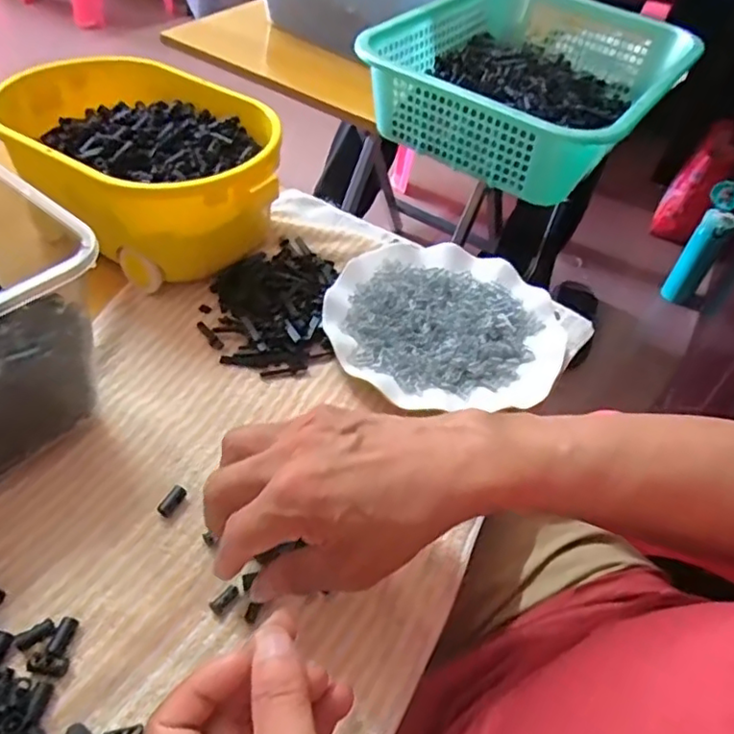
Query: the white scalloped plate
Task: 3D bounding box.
[{"bbox_3d":[0.062,-0.038,0.489,0.182,0.014,0.168,-3,48,-10],"label":"white scalloped plate"}]

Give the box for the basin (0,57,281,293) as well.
[{"bbox_3d":[-0.185,-0.164,0.516,0.231,0.095,0.182,6,47,-2],"label":"basin"}]

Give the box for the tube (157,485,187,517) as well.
[{"bbox_3d":[-0.119,0.081,0.377,0.010,0.009,0.019,27,50,17],"label":"tube"}]

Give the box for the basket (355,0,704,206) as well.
[{"bbox_3d":[0.191,-0.346,0.742,0.301,0.094,0.384,28,50,18],"label":"basket"}]

